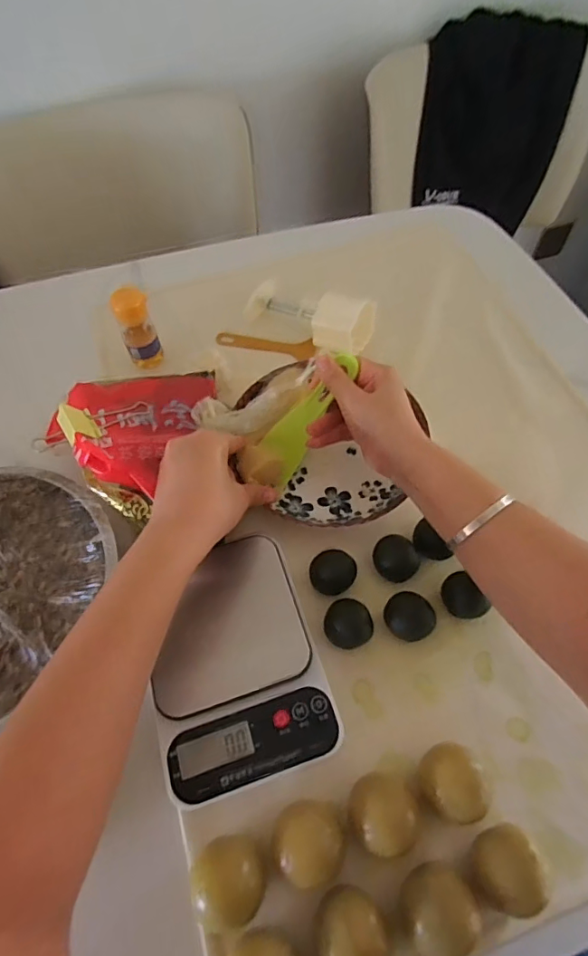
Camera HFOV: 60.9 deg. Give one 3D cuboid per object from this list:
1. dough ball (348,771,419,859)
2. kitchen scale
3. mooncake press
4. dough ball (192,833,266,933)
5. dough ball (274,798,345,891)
[{"bbox_3d":[0.061,0.232,0.349,0.044,0.035,0.046,-2,60,3],"label":"dough ball"},{"bbox_3d":[-0.049,0.141,0.400,0.128,0.031,0.180,-16,60,-6],"label":"kitchen scale"},{"bbox_3d":[0.016,-0.198,0.594,0.162,0.053,0.069,27,62,30],"label":"mooncake press"},{"bbox_3d":[-0.043,0.266,0.333,0.043,0.035,0.046,-2,60,3],"label":"dough ball"},{"bbox_3d":[0.010,0.244,0.338,0.045,0.037,0.044,-2,60,3],"label":"dough ball"}]

